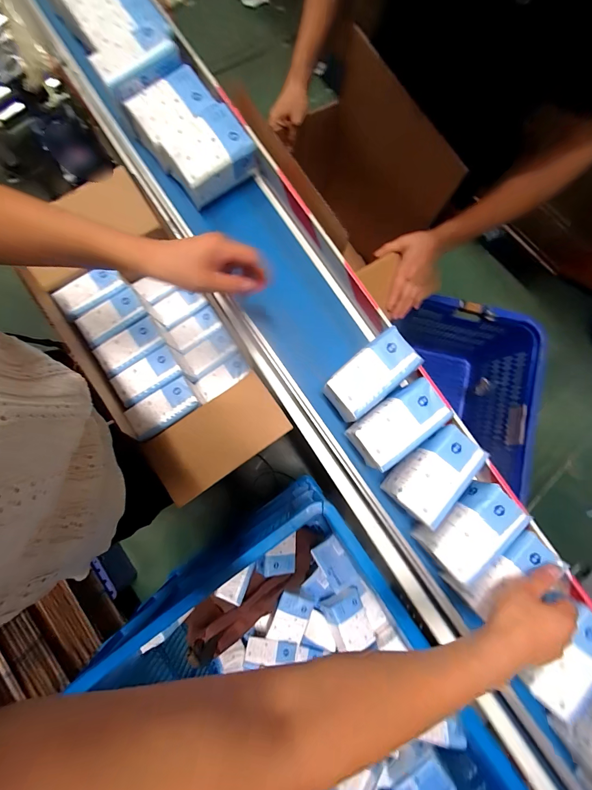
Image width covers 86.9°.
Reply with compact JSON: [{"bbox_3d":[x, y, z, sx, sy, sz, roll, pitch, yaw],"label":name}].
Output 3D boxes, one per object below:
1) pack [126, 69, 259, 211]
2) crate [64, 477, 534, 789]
[{"bbox_3d":[-0.163,-0.407,0.498,0.120,0.083,0.177,-38,81,-8],"label":"pack"},{"bbox_3d":[0.054,0.691,0.632,0.549,0.454,0.834,-34,81,-7],"label":"crate"}]

